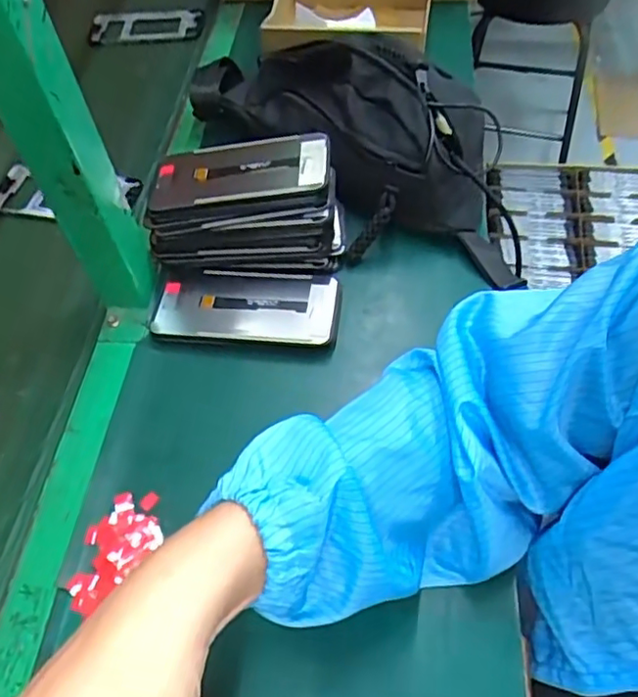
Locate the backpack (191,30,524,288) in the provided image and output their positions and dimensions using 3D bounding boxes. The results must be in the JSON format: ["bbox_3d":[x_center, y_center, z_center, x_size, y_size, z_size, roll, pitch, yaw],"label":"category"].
[{"bbox_3d":[0.044,-0.208,0.585,0.176,0.122,0.388,-38,61,-21],"label":"backpack"}]

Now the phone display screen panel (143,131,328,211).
[{"bbox_3d":[-0.070,-0.153,0.525,0.153,0.009,0.069,-6,60,10],"label":"phone display screen panel"}]

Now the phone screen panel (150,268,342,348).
[{"bbox_3d":[-0.062,-0.038,0.525,0.156,0.016,0.077,6,56,7],"label":"phone screen panel"}]

